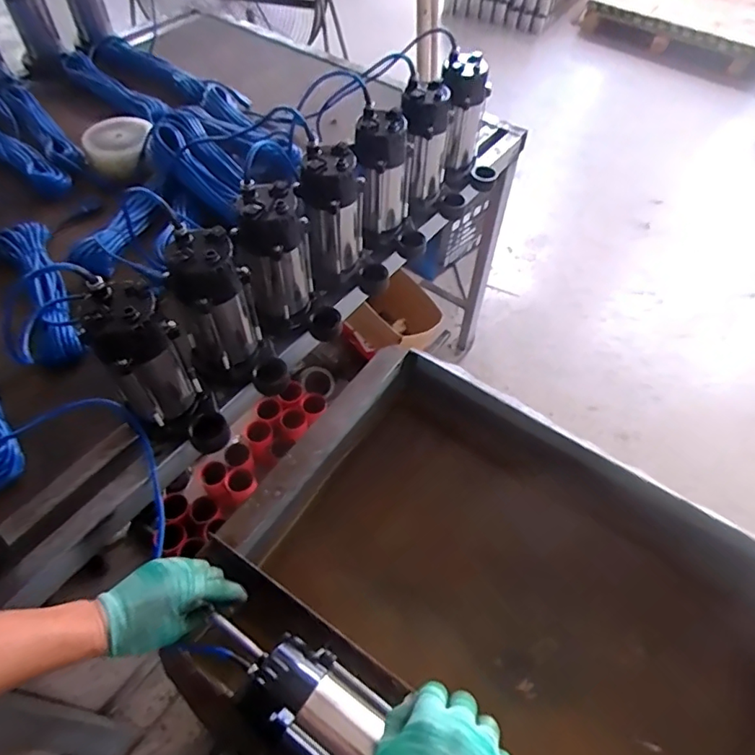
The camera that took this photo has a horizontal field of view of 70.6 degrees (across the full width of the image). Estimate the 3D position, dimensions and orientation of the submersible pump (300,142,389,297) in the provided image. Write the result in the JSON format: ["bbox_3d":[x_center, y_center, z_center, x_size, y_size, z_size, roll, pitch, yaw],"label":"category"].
[{"bbox_3d":[-0.053,-0.263,0.905,0.140,0.222,0.106,-3,55,-4],"label":"submersible pump"}]

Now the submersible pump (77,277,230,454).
[{"bbox_3d":[-0.301,-0.008,0.715,0.104,0.236,0.173,-33,62,-23],"label":"submersible pump"}]

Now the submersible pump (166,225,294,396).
[{"bbox_3d":[-0.217,-0.078,0.763,0.109,0.222,0.143,-33,62,-23],"label":"submersible pump"}]

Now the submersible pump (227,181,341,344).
[{"bbox_3d":[-0.139,-0.167,0.829,0.127,0.225,0.118,-19,57,-15],"label":"submersible pump"}]

